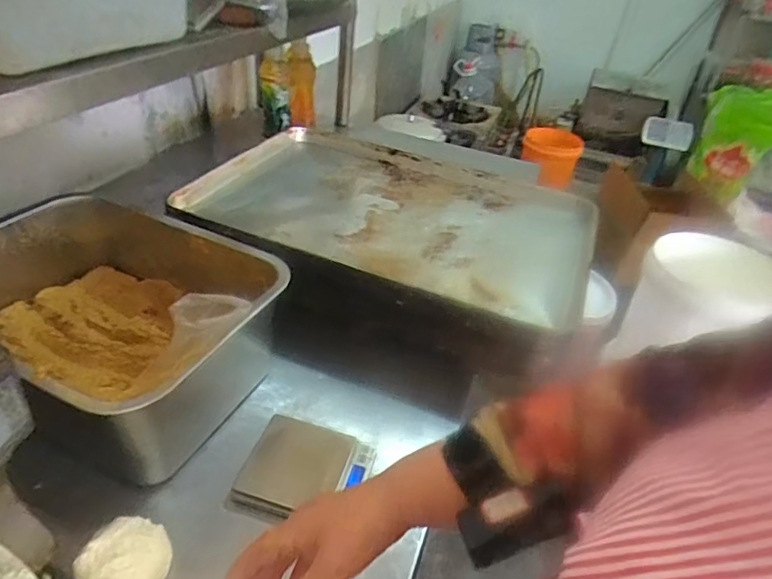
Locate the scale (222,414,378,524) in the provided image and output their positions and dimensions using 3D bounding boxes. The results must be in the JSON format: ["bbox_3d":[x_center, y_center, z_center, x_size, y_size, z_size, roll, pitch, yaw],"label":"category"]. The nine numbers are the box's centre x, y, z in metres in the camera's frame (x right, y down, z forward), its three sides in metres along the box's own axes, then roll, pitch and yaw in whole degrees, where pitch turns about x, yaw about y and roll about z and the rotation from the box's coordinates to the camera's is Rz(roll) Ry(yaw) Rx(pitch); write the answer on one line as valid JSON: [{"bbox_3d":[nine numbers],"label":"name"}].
[{"bbox_3d":[-0.085,0.190,0.549,0.131,0.018,0.107,9,38,5],"label":"scale"}]

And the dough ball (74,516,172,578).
[{"bbox_3d":[-0.223,0.241,0.453,0.063,0.053,0.064,3,38,-2],"label":"dough ball"}]

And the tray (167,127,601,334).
[{"bbox_3d":[0.025,-0.130,0.847,0.614,0.047,0.425,14,39,11],"label":"tray"}]

